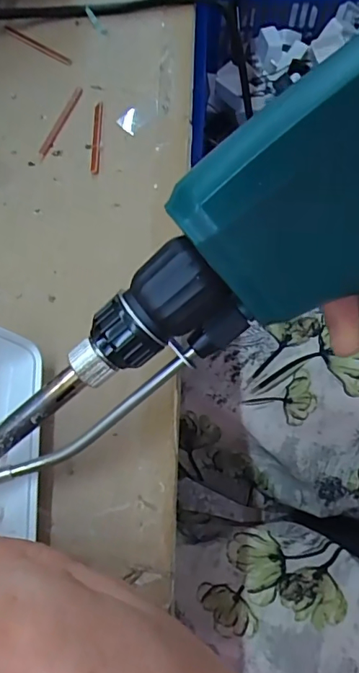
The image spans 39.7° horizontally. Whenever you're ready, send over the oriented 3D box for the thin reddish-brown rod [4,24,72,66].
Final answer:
[{"bbox_3d":[-0.074,-0.155,0.263,0.046,0.004,0.005,33,70,15],"label":"thin reddish-brown rod"}]

